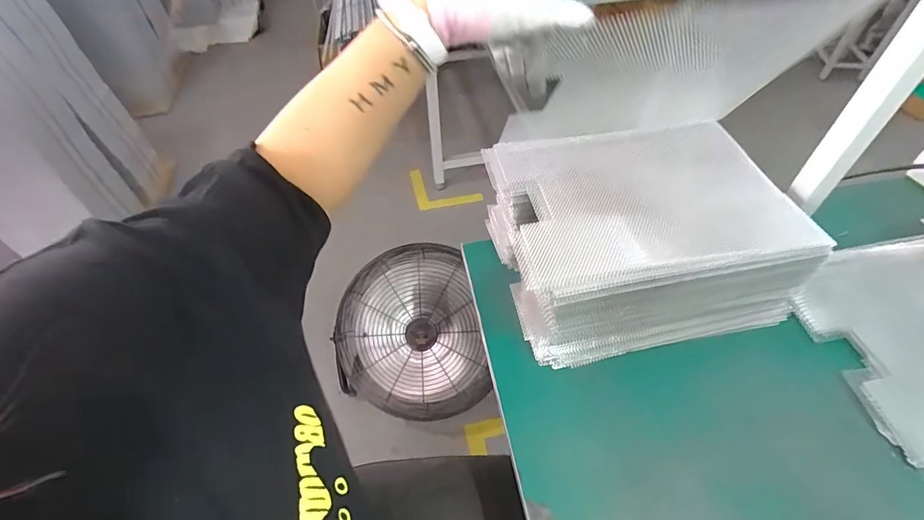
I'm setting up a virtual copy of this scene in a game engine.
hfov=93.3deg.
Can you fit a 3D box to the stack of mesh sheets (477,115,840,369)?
[{"bbox_3d":[0.228,-0.028,0.601,0.338,0.179,0.276,-9,50,-6],"label":"stack of mesh sheets"}]

